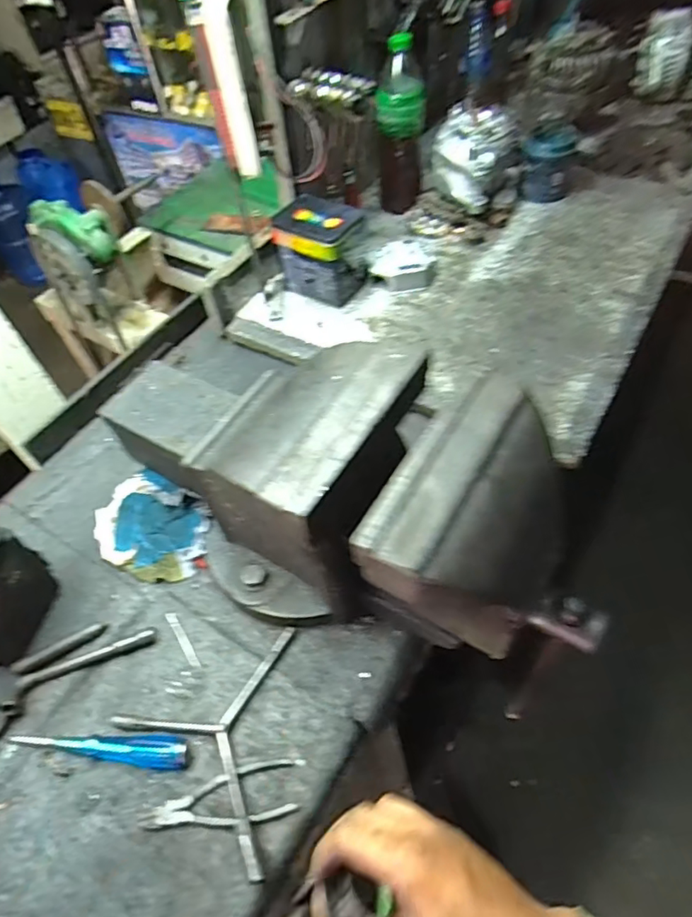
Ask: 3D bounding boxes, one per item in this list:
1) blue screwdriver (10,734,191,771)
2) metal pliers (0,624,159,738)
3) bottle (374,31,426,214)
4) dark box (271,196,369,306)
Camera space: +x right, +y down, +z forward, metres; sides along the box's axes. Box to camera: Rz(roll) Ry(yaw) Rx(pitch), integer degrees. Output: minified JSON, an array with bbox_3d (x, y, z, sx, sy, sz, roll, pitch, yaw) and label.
[{"bbox_3d":[-0.251,0.293,0.565,0.193,0.024,0.030,0,53,7],"label":"blue screwdriver"},{"bbox_3d":[-0.314,0.228,0.619,0.195,0.022,0.065,-29,55,-15],"label":"metal pliers"},{"bbox_3d":[0.094,-0.557,0.952,0.082,0.254,0.073,-1,55,7],"label":"bottle"},{"bbox_3d":[-0.037,-0.338,0.902,0.130,0.128,0.105,21,61,21],"label":"dark box"}]

